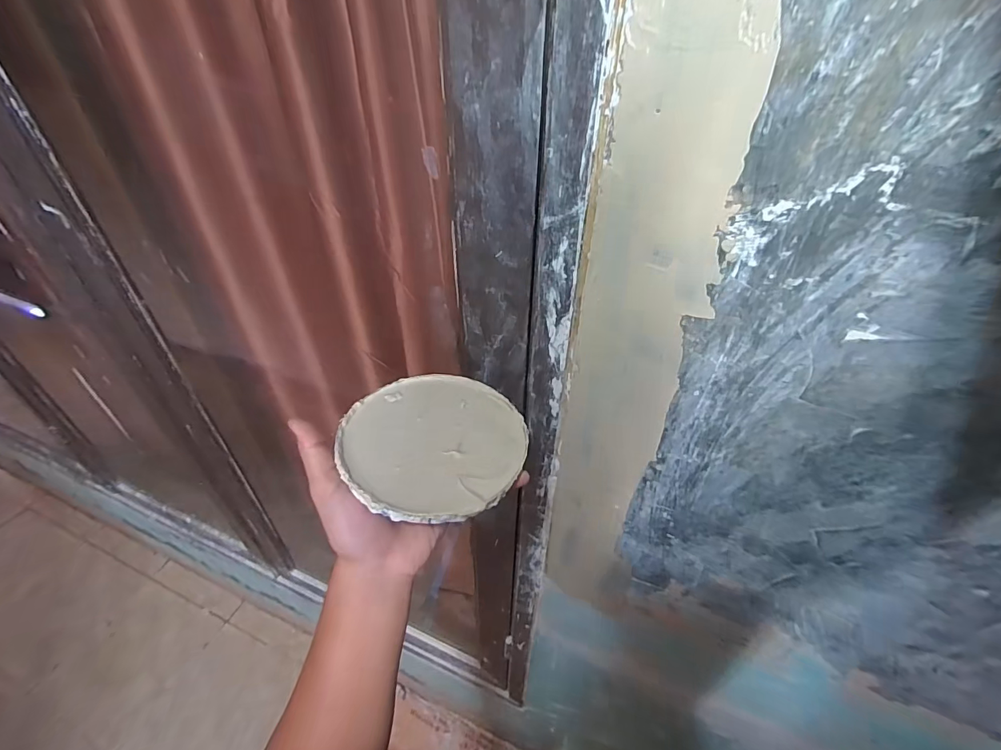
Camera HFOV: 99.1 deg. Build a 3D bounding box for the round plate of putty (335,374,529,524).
[{"bbox_3d":[-0.054,0.050,0.350,0.145,0.011,0.146,0,39,0],"label":"round plate of putty"}]

